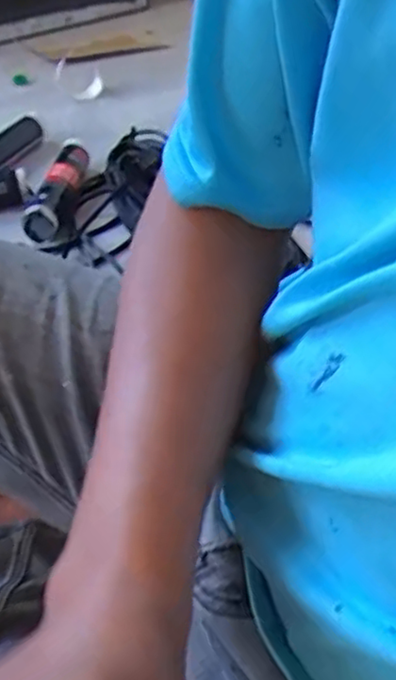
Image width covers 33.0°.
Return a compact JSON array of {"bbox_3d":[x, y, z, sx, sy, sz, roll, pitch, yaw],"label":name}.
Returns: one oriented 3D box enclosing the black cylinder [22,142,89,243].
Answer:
[{"bbox_3d":[-0.193,-0.214,0.936,0.050,0.042,0.208,3,42,7],"label":"black cylinder"}]

